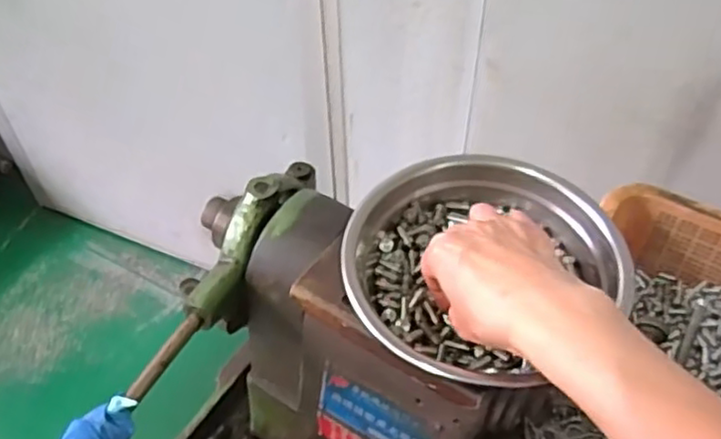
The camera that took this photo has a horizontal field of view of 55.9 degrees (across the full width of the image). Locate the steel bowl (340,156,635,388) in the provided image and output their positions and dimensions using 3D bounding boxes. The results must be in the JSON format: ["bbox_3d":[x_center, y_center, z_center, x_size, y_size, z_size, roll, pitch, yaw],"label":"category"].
[{"bbox_3d":[0.077,0.033,0.432,0.169,0.063,0.149,2,48,3],"label":"steel bowl"}]

